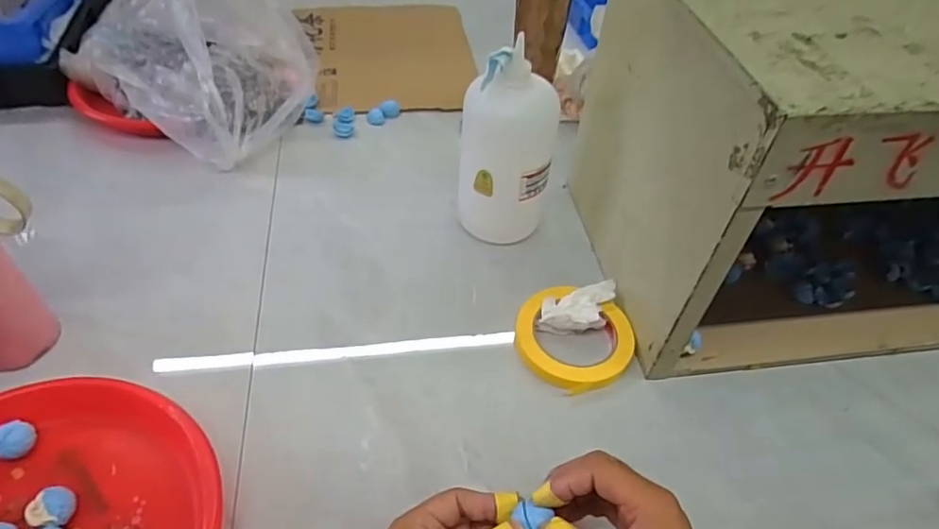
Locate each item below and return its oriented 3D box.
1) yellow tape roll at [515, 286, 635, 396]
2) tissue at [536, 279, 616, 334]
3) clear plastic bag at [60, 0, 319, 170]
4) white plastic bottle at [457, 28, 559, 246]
[{"bbox_3d":[0.098,0.069,0.547,0.108,0.020,0.104,2,48,-2],"label":"yellow tape roll"},{"bbox_3d":[0.109,0.046,0.565,0.086,0.026,0.043,-15,51,-17],"label":"tissue"},{"bbox_3d":[-0.343,-0.266,0.700,0.279,0.202,0.168,29,53,20],"label":"clear plastic bag"},{"bbox_3d":[0.039,-0.114,0.589,0.093,0.204,0.097,10,48,4],"label":"white plastic bottle"}]

